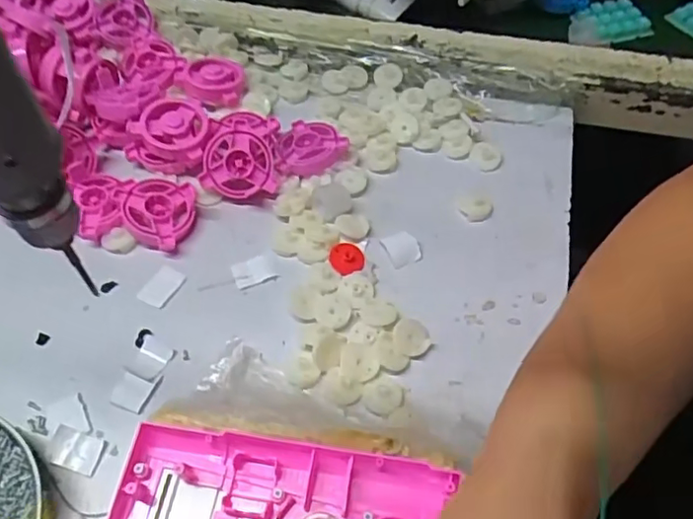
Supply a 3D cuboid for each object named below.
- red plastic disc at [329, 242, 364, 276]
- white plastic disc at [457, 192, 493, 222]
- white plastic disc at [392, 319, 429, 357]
[{"bbox_3d":[0.000,-0.001,0.407,0.022,0.007,0.022,0,57,0],"label":"red plastic disc"},{"bbox_3d":[0.093,-0.039,0.433,0.023,0.006,0.022,0,57,0],"label":"white plastic disc"},{"bbox_3d":[0.040,0.048,0.372,0.023,0.004,0.023,0,76,-12],"label":"white plastic disc"}]

